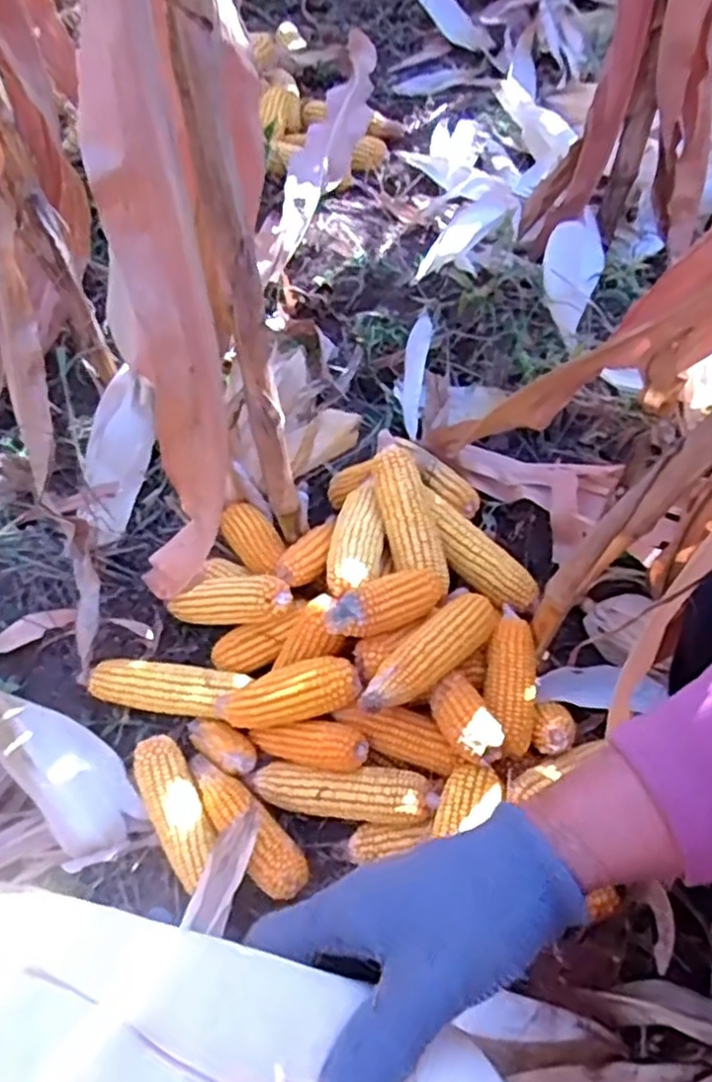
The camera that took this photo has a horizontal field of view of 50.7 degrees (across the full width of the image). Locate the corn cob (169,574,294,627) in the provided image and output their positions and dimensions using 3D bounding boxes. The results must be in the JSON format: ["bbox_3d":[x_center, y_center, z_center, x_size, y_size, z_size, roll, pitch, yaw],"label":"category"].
[{"bbox_3d":[-0.141,0.065,0.788,0.150,0.043,0.040,-10,55,27],"label":"corn cob"}]

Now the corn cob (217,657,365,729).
[{"bbox_3d":[-0.067,0.147,0.715,0.147,0.038,0.053,-17,59,12],"label":"corn cob"}]

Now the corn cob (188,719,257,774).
[{"bbox_3d":[-0.136,0.203,0.752,0.082,0.030,0.035,31,64,17],"label":"corn cob"}]

